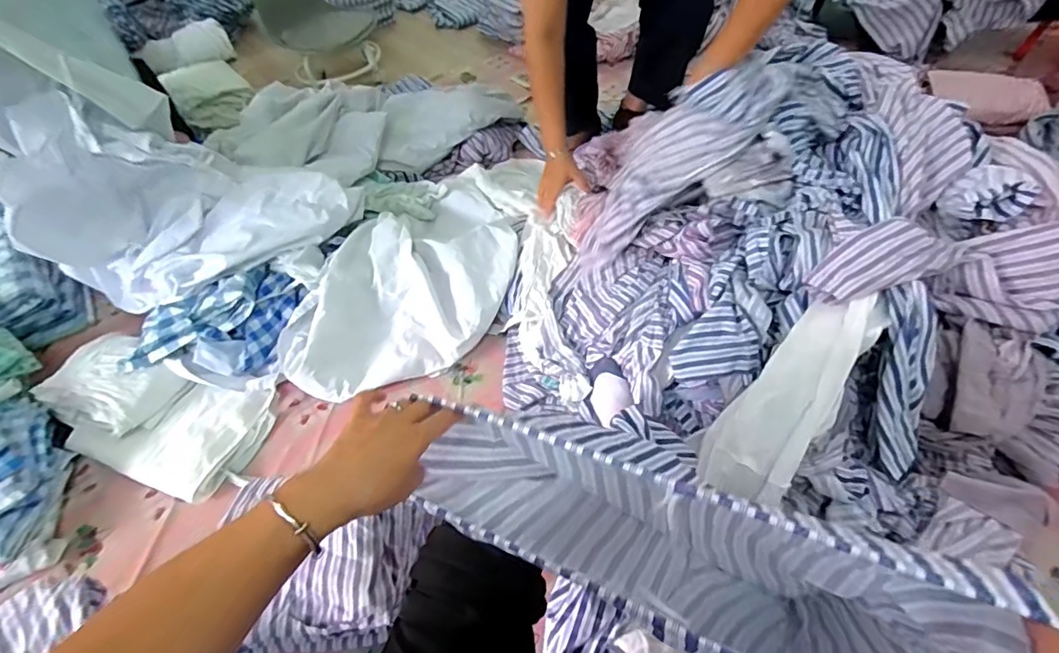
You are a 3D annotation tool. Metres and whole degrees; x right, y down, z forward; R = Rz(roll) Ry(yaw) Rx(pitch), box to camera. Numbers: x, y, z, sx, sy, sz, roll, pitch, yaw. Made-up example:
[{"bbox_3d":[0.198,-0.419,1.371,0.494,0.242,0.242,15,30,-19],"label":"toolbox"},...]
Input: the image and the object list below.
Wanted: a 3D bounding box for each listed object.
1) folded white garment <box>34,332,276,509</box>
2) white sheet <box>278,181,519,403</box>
[{"bbox_3d":[-0.774,0.165,1.021,0.502,0.076,0.240,14,55,15],"label":"folded white garment"},{"bbox_3d":[-0.241,-0.113,1.143,0.392,0.113,0.652,15,55,16],"label":"white sheet"}]

